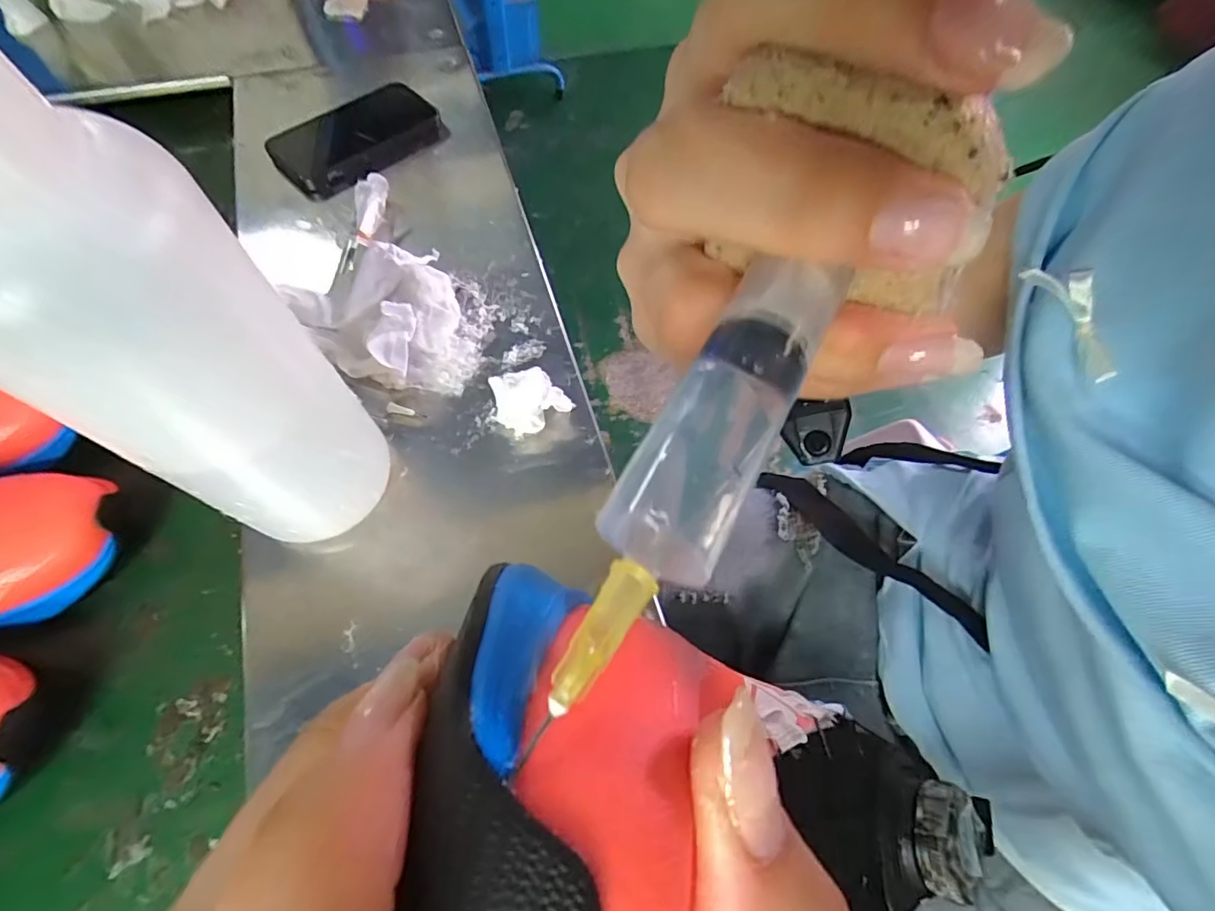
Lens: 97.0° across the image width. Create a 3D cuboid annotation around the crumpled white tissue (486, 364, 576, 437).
[{"bbox_3d":[-0.054,-0.041,0.364,0.047,0.041,0.042,-22,68,-13],"label":"crumpled white tissue"}]

